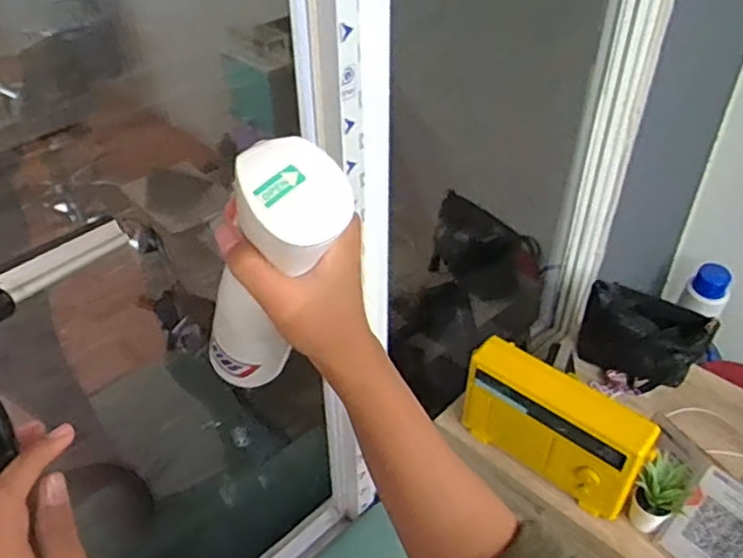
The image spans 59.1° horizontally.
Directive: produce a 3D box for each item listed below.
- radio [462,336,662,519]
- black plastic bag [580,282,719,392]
[{"bbox_3d":[0.269,0.221,0.982,0.274,0.166,0.067,28,49,29],"label":"radio"},{"bbox_3d":[0.558,0.124,1.361,0.241,0.172,0.119,22,46,24],"label":"black plastic bag"}]

